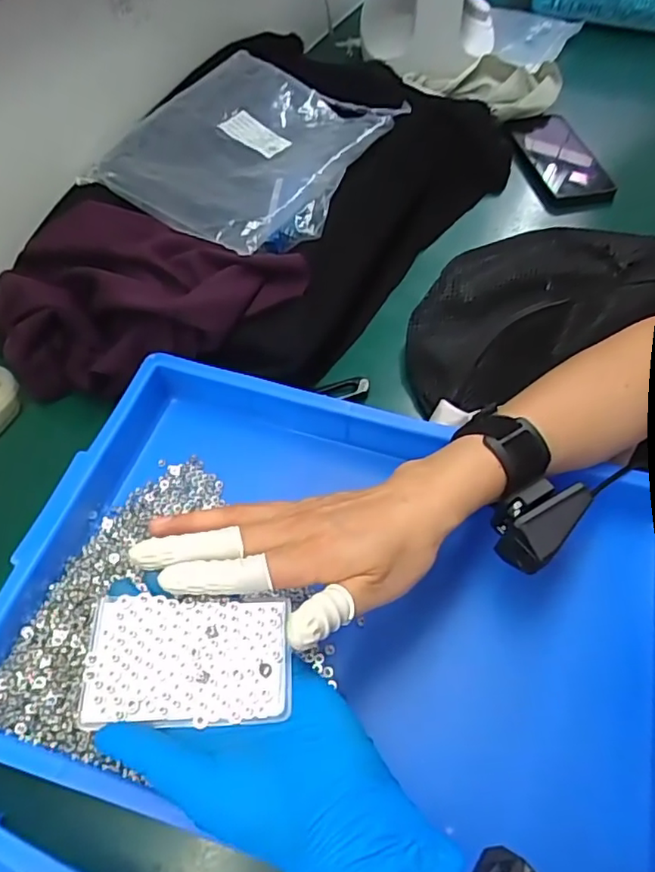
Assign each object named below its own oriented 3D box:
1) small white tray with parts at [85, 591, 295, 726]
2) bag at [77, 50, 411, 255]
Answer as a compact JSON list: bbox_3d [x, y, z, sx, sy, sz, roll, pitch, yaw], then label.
[{"bbox_3d":[-0.067,0.106,0.285,0.094,0.011,0.058,-3,55,0],"label":"small white tray with parts"},{"bbox_3d":[-0.071,-0.285,0.568,0.214,0.033,0.252,29,61,18],"label":"bag"}]

